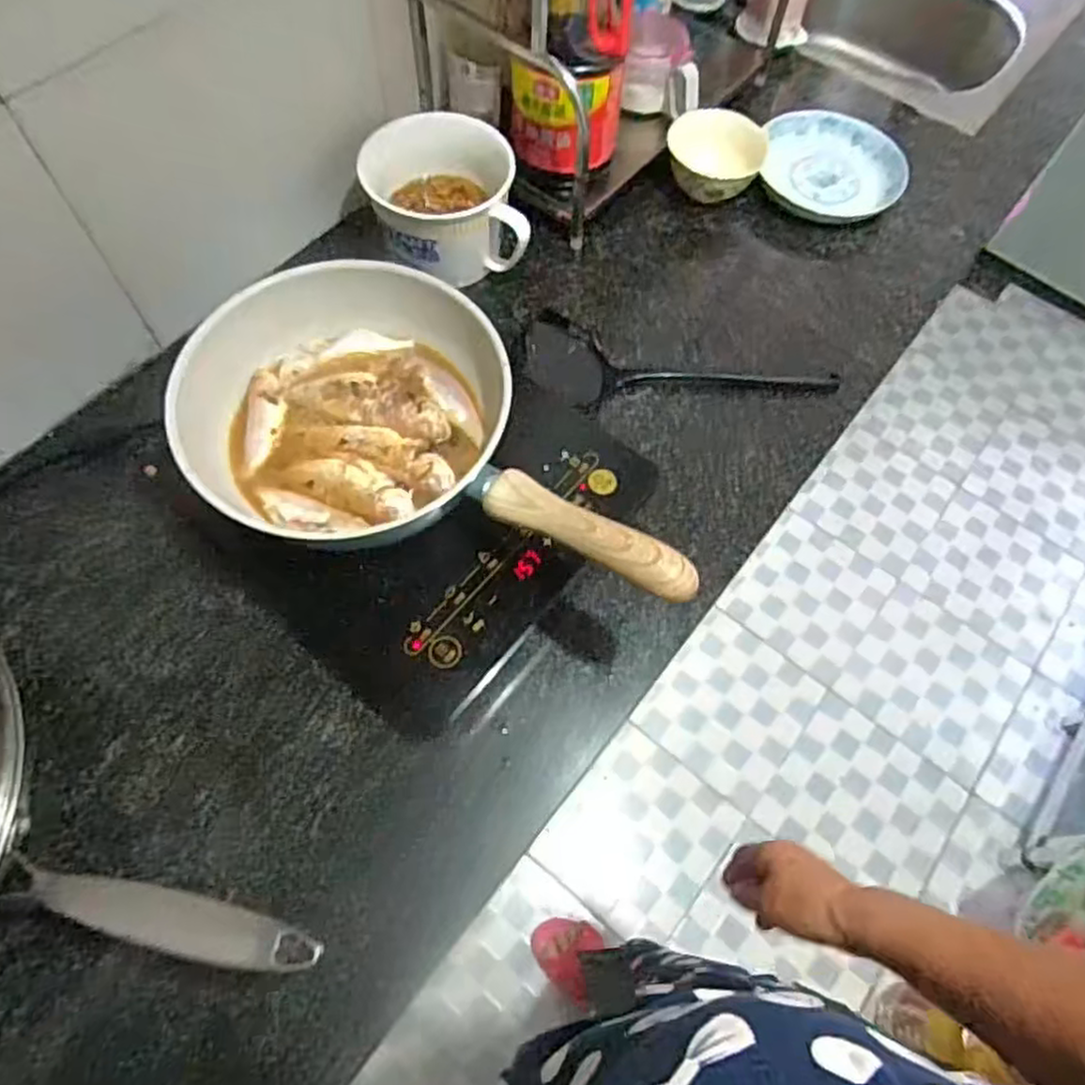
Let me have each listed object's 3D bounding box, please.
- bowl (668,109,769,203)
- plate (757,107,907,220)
[{"bbox_3d":[0.192,-0.430,0.818,0.105,0.061,0.081,20,66,7],"label":"bowl"},{"bbox_3d":[0.347,-0.457,0.865,0.157,0.026,0.173,12,65,4],"label":"plate"}]

